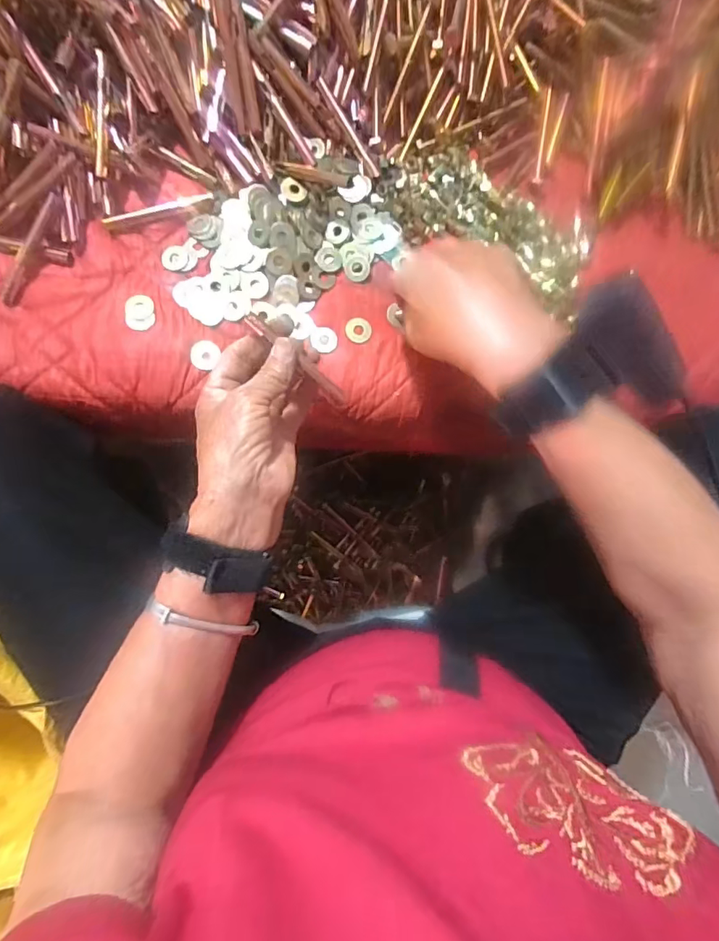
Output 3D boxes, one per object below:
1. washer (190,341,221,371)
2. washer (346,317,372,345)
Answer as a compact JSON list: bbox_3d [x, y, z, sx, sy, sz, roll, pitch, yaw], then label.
[{"bbox_3d":[-0.124,-0.093,0.394,0.023,0.004,0.025,1,83,-6],"label":"washer"},{"bbox_3d":[-0.001,-0.118,0.414,0.022,0.005,0.021,1,83,-6],"label":"washer"}]

